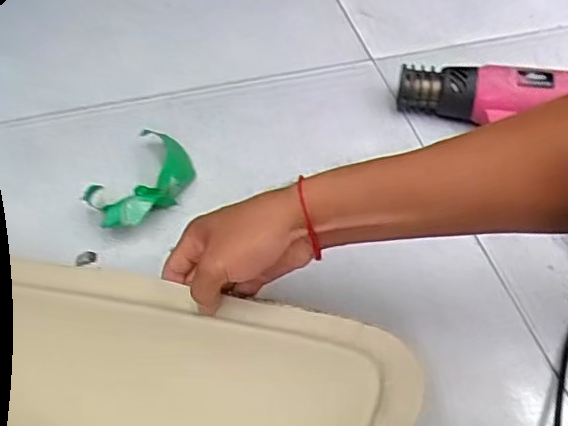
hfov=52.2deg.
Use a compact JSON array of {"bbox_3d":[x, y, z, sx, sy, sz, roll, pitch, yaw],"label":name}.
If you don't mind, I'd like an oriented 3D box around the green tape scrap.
[{"bbox_3d":[-0.145,-0.036,0.618,0.095,0.035,0.146,22,54,14],"label":"green tape scrap"}]

